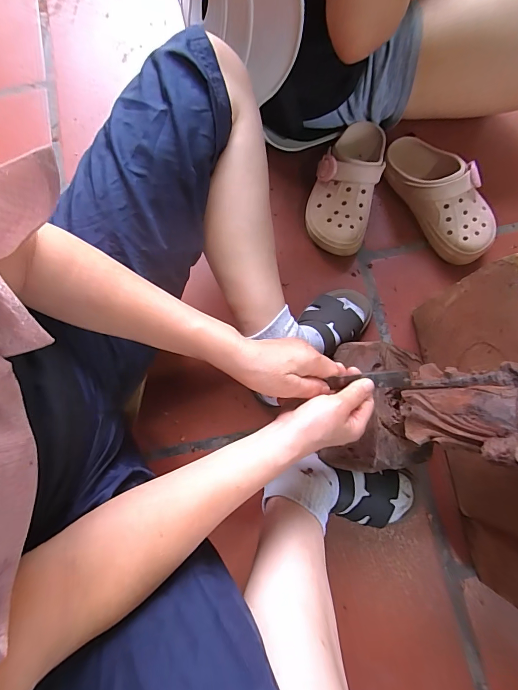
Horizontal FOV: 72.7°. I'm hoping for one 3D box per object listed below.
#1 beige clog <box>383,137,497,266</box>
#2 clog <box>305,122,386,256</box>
[{"bbox_3d":[0.305,-0.257,0.591,0.111,0.090,0.242,-35,80,-5],"label":"beige clog"},{"bbox_3d":[0.147,-0.277,0.599,0.104,0.088,0.242,16,80,4],"label":"clog"}]

